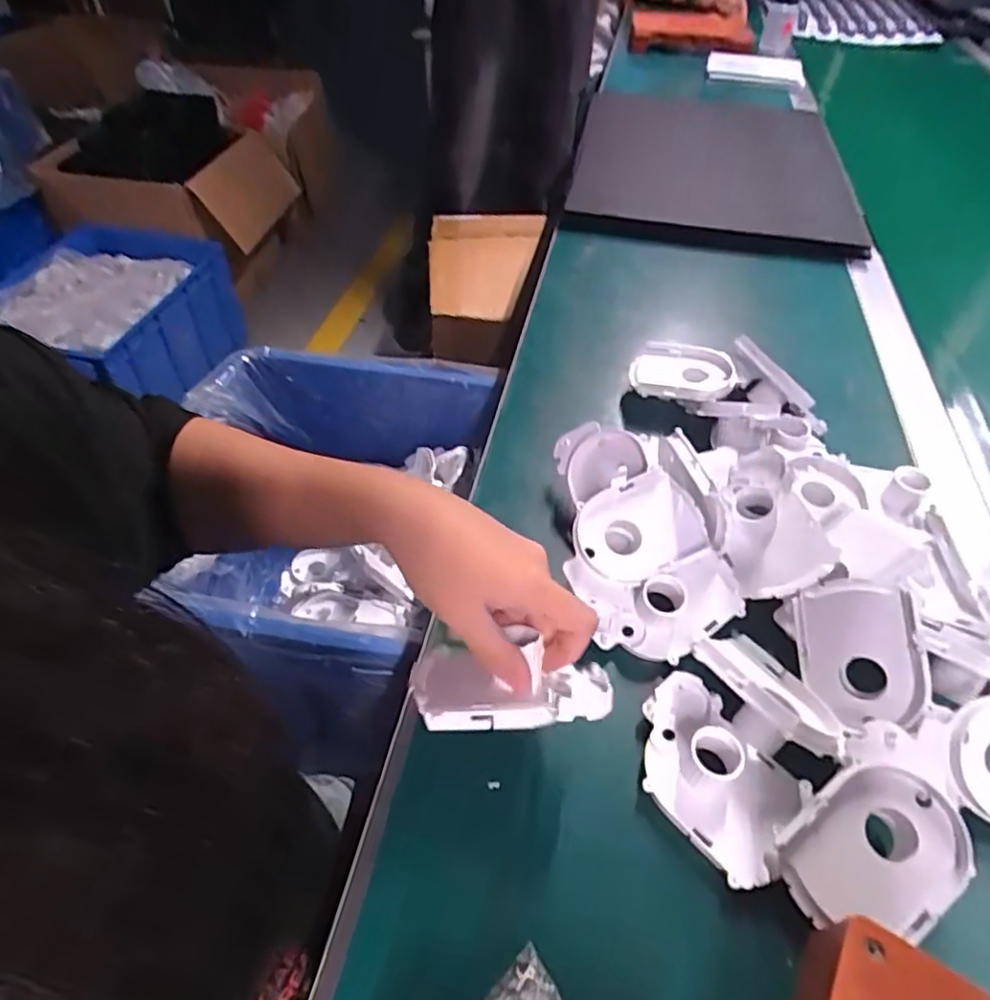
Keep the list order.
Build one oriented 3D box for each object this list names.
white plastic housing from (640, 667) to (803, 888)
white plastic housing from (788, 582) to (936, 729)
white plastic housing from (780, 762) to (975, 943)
[{"bbox_3d":[0.116,0.141,0.339,0.066,0.028,0.095,-30,55,-25],"label":"white plastic housing"},{"bbox_3d":[0.210,0.090,0.370,0.064,0.079,0.019,-12,-7,41],"label":"white plastic housing"},{"bbox_3d":[0.183,0.173,0.314,0.084,0.026,0.063,-34,64,-10],"label":"white plastic housing"}]

